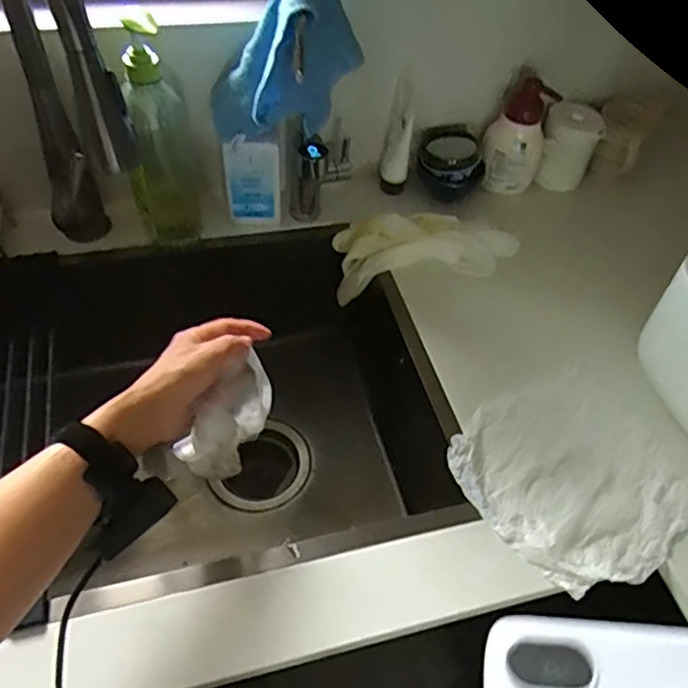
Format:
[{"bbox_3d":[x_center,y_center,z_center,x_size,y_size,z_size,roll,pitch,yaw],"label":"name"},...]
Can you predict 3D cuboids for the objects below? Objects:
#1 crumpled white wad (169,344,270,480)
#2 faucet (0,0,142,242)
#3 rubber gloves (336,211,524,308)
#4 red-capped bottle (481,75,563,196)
[{"bbox_3d":[-0.110,0.074,0.606,0.054,0.103,0.107,38,56,24],"label":"crumpled white wad"},{"bbox_3d":[-0.265,-0.218,0.600,0.084,0.353,0.224,-21,55,-22],"label":"faucet"},{"bbox_3d":[0.107,-0.113,0.827,0.238,0.090,0.085,3,50,-4],"label":"rubber gloves"},{"bbox_3d":[0.236,-0.279,0.845,0.085,0.148,0.058,15,50,7],"label":"red-capped bottle"}]

